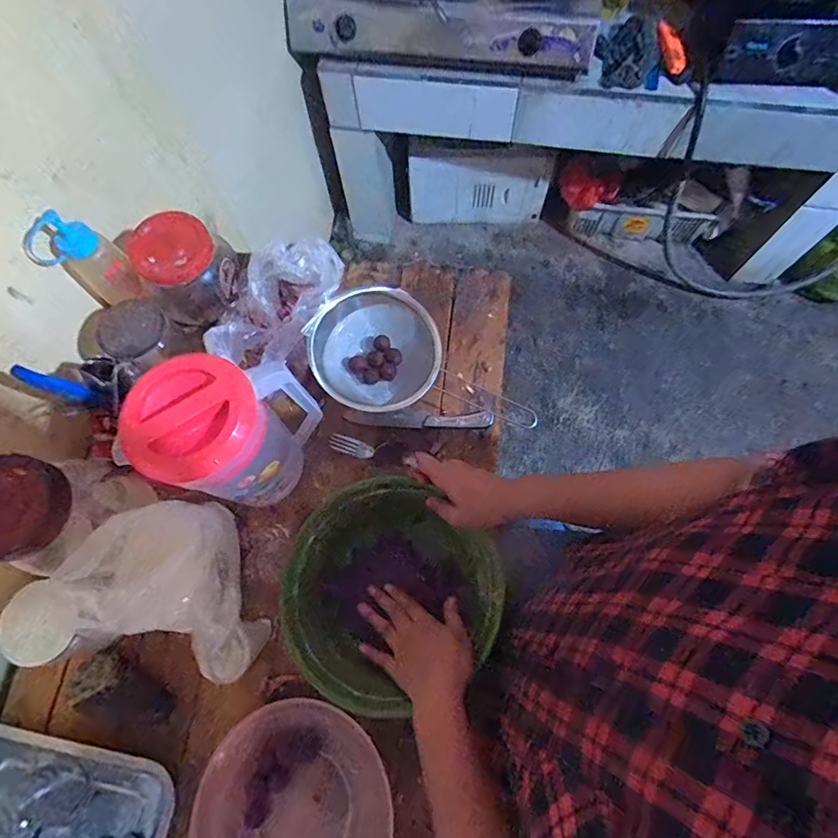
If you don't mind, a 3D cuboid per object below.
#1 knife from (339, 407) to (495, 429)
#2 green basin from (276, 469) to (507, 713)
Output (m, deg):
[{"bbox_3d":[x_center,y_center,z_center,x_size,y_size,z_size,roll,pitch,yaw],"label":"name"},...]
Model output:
[{"bbox_3d":[0.001,-0.003,0.666,0.203,0.014,0.031,3,72,3],"label":"knife"},{"bbox_3d":[-0.034,0.200,0.545,0.218,0.082,0.227,-1,71,2],"label":"green basin"}]

